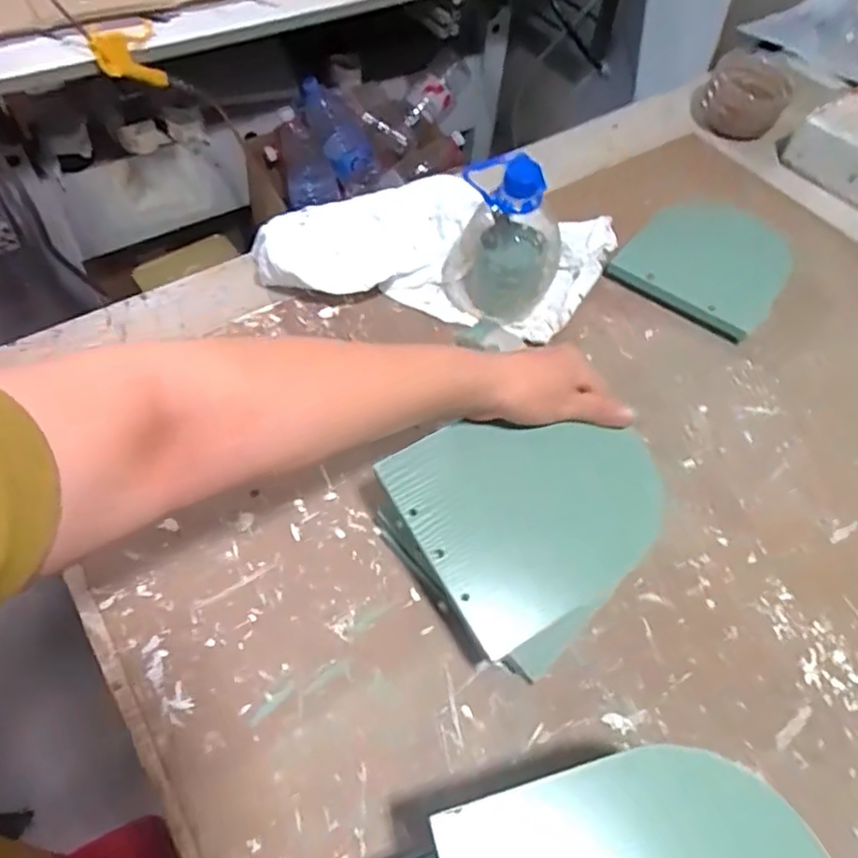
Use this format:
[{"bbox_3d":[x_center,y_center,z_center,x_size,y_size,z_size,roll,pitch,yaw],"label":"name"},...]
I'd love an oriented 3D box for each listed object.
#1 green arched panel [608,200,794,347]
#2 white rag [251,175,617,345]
[{"bbox_3d":[0.270,-0.166,0.621,0.146,0.012,0.114,31,91,9],"label":"green arched panel"},{"bbox_3d":[0.019,-0.176,0.622,0.262,0.051,0.293,36,60,19],"label":"white rag"}]

